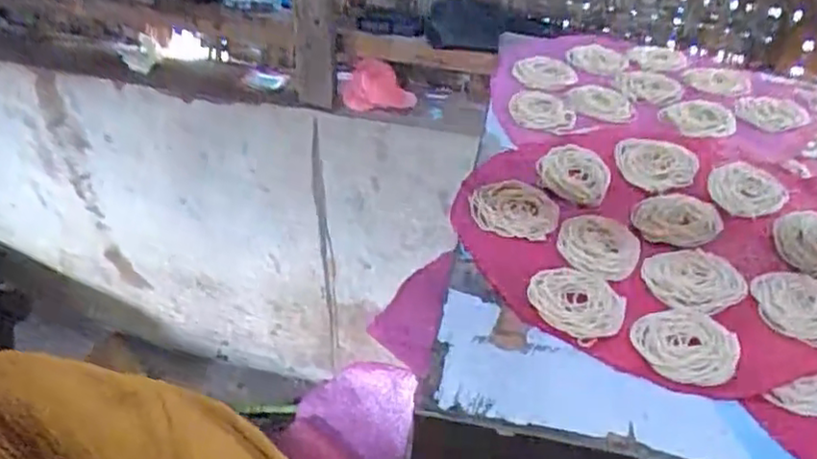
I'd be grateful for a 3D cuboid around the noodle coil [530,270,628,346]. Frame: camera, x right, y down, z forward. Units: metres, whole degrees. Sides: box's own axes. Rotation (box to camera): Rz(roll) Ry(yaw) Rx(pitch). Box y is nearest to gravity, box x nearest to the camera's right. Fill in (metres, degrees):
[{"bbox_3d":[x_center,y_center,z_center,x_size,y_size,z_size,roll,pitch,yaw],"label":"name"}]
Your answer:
[{"bbox_3d":[0.134,0.057,0.532,0.067,0.005,0.073,1,45,-1],"label":"noodle coil"}]

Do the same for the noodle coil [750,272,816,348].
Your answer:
[{"bbox_3d":[0.317,0.061,0.531,0.086,0.007,0.070,2,45,0],"label":"noodle coil"}]

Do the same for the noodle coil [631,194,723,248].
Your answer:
[{"bbox_3d":[0.246,-0.010,0.619,0.090,0.009,0.063,-21,49,-22],"label":"noodle coil"}]

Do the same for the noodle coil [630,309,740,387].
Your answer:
[{"bbox_3d":[0.209,0.085,0.504,0.068,0.006,0.069,1,45,-1],"label":"noodle coil"}]

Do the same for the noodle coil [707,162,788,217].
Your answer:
[{"bbox_3d":[0.324,-0.039,0.647,0.068,0.011,0.071,1,45,-1],"label":"noodle coil"}]

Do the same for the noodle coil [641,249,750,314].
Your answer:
[{"bbox_3d":[0.235,0.040,0.555,0.072,0.011,0.070,1,45,-1],"label":"noodle coil"}]

